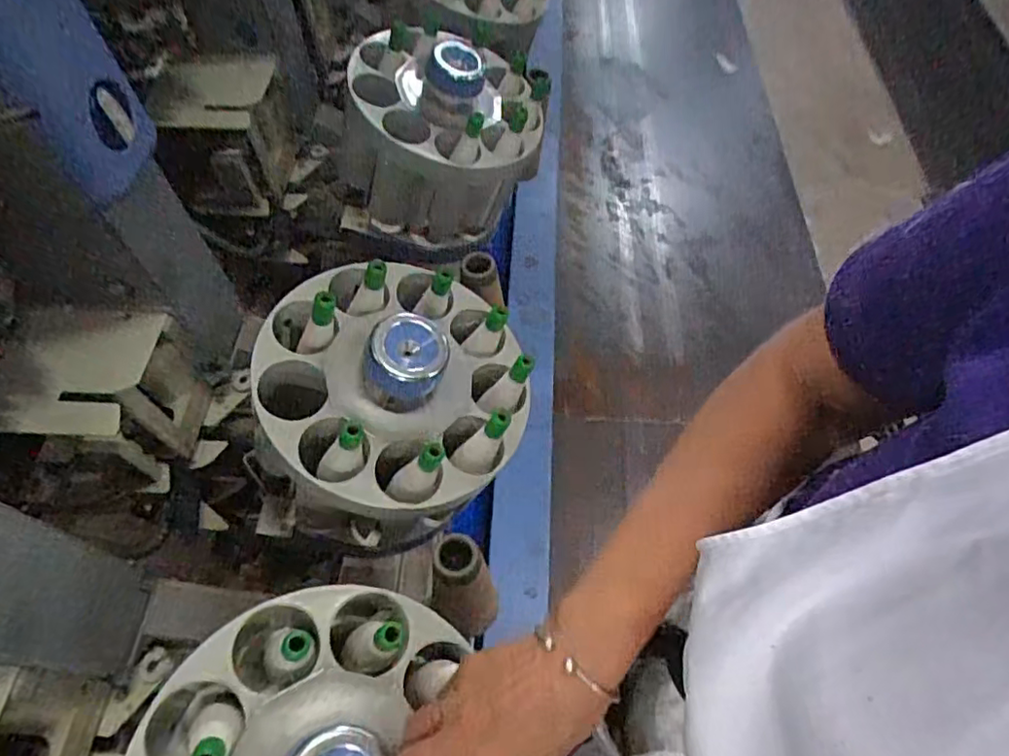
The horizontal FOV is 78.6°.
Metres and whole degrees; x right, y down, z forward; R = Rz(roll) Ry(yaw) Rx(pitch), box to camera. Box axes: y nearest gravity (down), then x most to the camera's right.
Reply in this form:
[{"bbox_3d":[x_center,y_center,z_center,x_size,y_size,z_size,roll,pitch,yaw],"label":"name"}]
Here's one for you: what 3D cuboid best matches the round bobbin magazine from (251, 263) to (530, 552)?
[{"bbox_3d":[-0.100,0.002,0.558,0.223,0.134,0.230,10,62,-18],"label":"round bobbin magazine"}]

